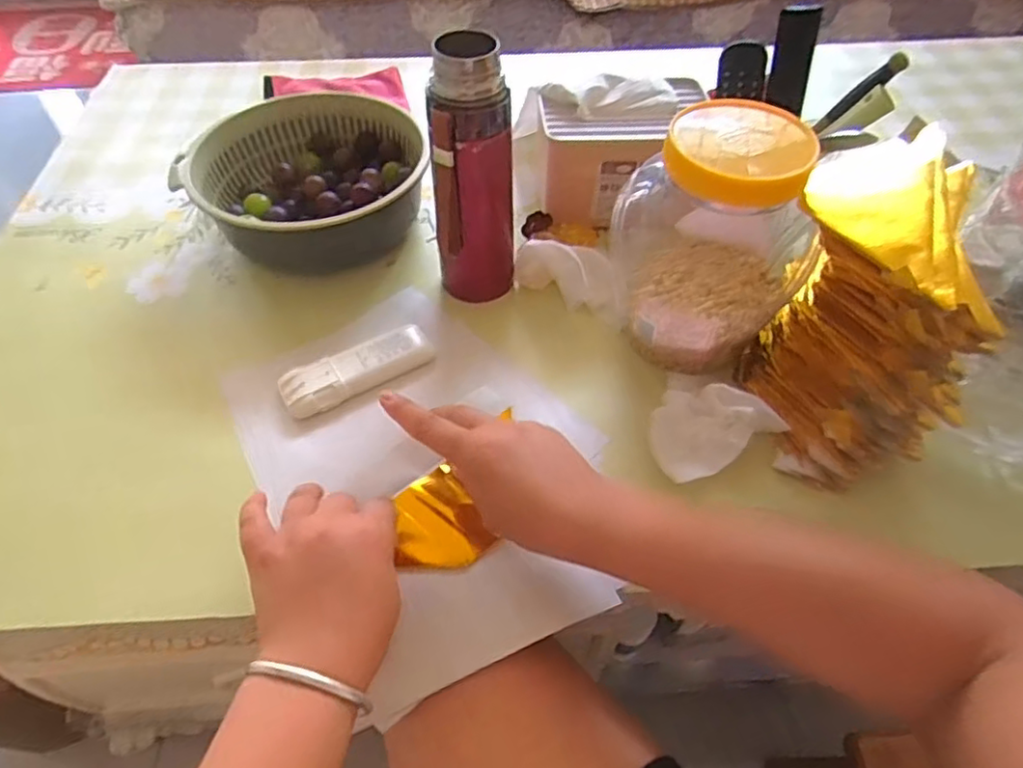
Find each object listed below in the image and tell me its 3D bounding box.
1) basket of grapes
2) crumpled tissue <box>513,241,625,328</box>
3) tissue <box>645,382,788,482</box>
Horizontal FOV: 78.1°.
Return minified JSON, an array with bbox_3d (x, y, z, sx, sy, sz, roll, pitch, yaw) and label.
[{"bbox_3d":[-0.197,-0.196,0.623,0.223,0.083,0.170,-20,54,-16],"label":"basket of grapes"},{"bbox_3d":[0.054,-0.102,0.566,0.106,0.053,0.036,25,56,19],"label":"crumpled tissue"},{"bbox_3d":[0.148,0.028,0.476,0.095,0.020,0.066,-27,56,-20],"label":"tissue"}]

